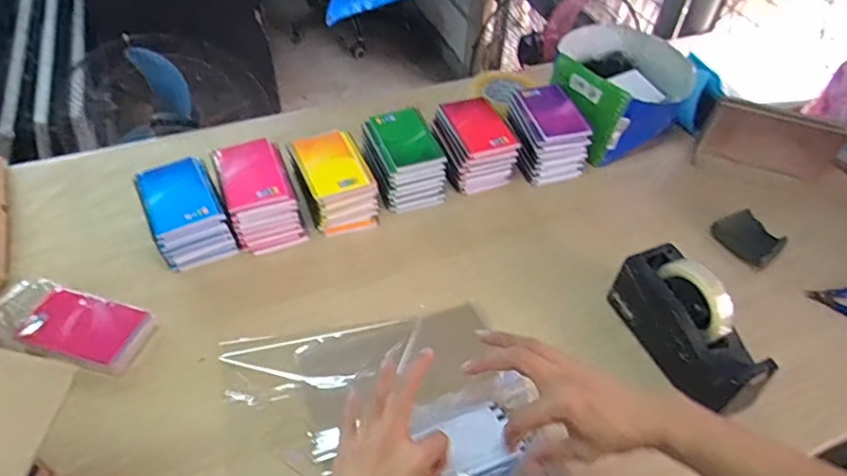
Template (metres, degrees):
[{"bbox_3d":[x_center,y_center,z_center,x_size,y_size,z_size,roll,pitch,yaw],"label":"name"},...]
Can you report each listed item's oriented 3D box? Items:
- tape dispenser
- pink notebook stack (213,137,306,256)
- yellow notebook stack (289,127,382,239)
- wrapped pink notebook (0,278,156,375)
[{"bbox_3d":[0.337,0.105,0.696,0.072,0.124,0.204,-17,52,-17],"label":"tape dispenser"},{"bbox_3d":[-0.251,-0.066,0.835,0.100,0.091,0.152,-19,53,-18],"label":"pink notebook stack"},{"bbox_3d":[-0.140,-0.094,0.856,0.102,0.091,0.148,-17,52,-16],"label":"yellow notebook stack"},{"bbox_3d":[-0.449,0.108,0.700,0.181,0.033,0.088,14,50,10],"label":"wrapped pink notebook"}]

